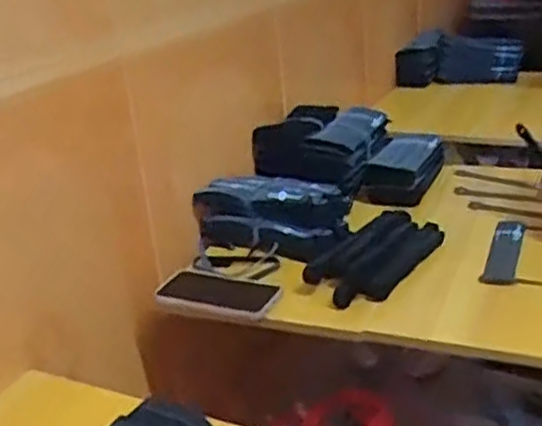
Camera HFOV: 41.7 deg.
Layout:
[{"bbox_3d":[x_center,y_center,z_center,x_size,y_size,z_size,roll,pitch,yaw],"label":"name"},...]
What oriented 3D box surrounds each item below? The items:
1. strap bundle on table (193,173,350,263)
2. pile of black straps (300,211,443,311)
[{"bbox_3d":[0.004,0.000,1.094,0.236,0.076,0.125,9,27,30],"label":"strap bundle on table"},{"bbox_3d":[0.141,0.060,0.993,0.115,0.035,0.242,13,29,36],"label":"pile of black straps"}]

